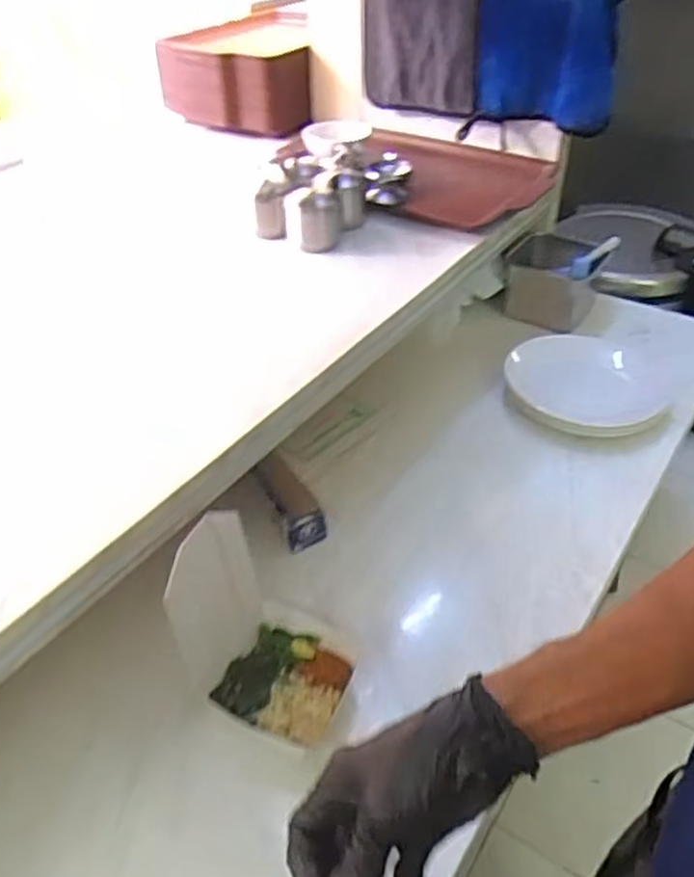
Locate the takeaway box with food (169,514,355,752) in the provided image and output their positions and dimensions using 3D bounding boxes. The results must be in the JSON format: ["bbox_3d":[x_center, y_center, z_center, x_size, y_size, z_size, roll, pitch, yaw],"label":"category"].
[{"bbox_3d":[-0.080,0.192,0.693,0.166,0.188,0.129,16,43,19],"label":"takeaway box with food"}]

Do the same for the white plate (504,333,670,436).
[{"bbox_3d":[0.374,-0.094,1.105,0.274,0.031,0.226,3,46,-11],"label":"white plate"}]

